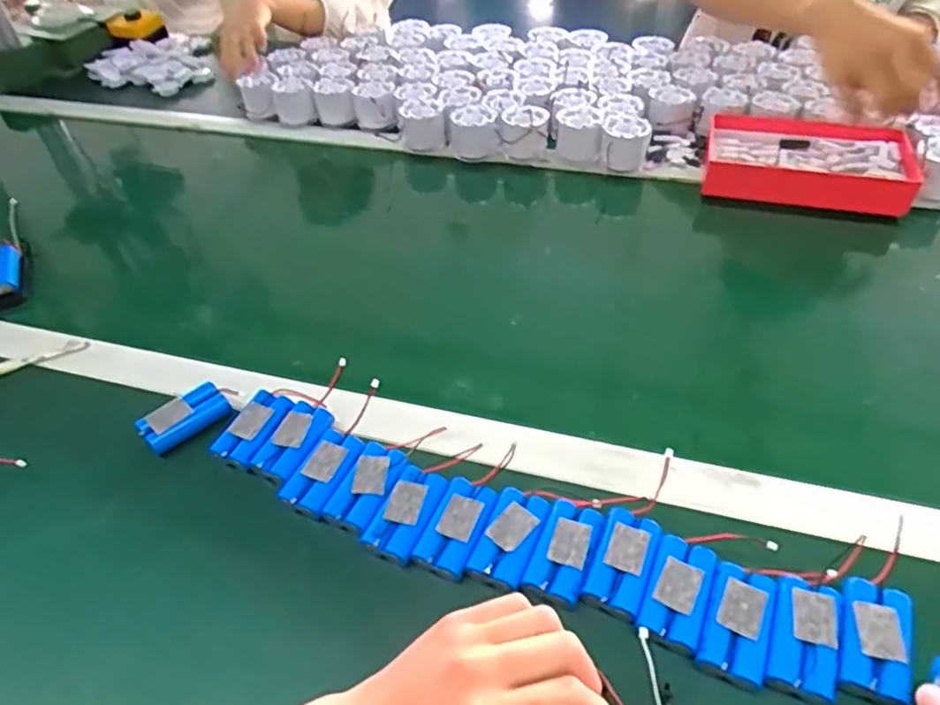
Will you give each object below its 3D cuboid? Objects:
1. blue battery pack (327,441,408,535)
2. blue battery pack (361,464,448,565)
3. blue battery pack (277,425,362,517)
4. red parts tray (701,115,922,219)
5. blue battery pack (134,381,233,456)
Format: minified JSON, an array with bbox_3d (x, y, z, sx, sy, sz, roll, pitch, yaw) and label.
[{"bbox_3d":[-0.073,0.096,0.463,0.037,0.015,0.065,17,46,19],"label":"blue battery pack"},{"bbox_3d":[-0.044,0.109,0.445,0.036,0.016,0.067,16,46,18],"label":"blue battery pack"},{"bbox_3d":[-0.106,0.086,0.473,0.037,0.018,0.068,17,46,19],"label":"blue battery pack"},{"bbox_3d":[0.381,-0.219,0.736,0.211,0.041,0.147,11,44,13],"label":"red parts tray"},{"bbox_3d":[-0.230,0.051,0.514,0.065,0.021,0.037,-29,50,-26],"label":"blue battery pack"}]

